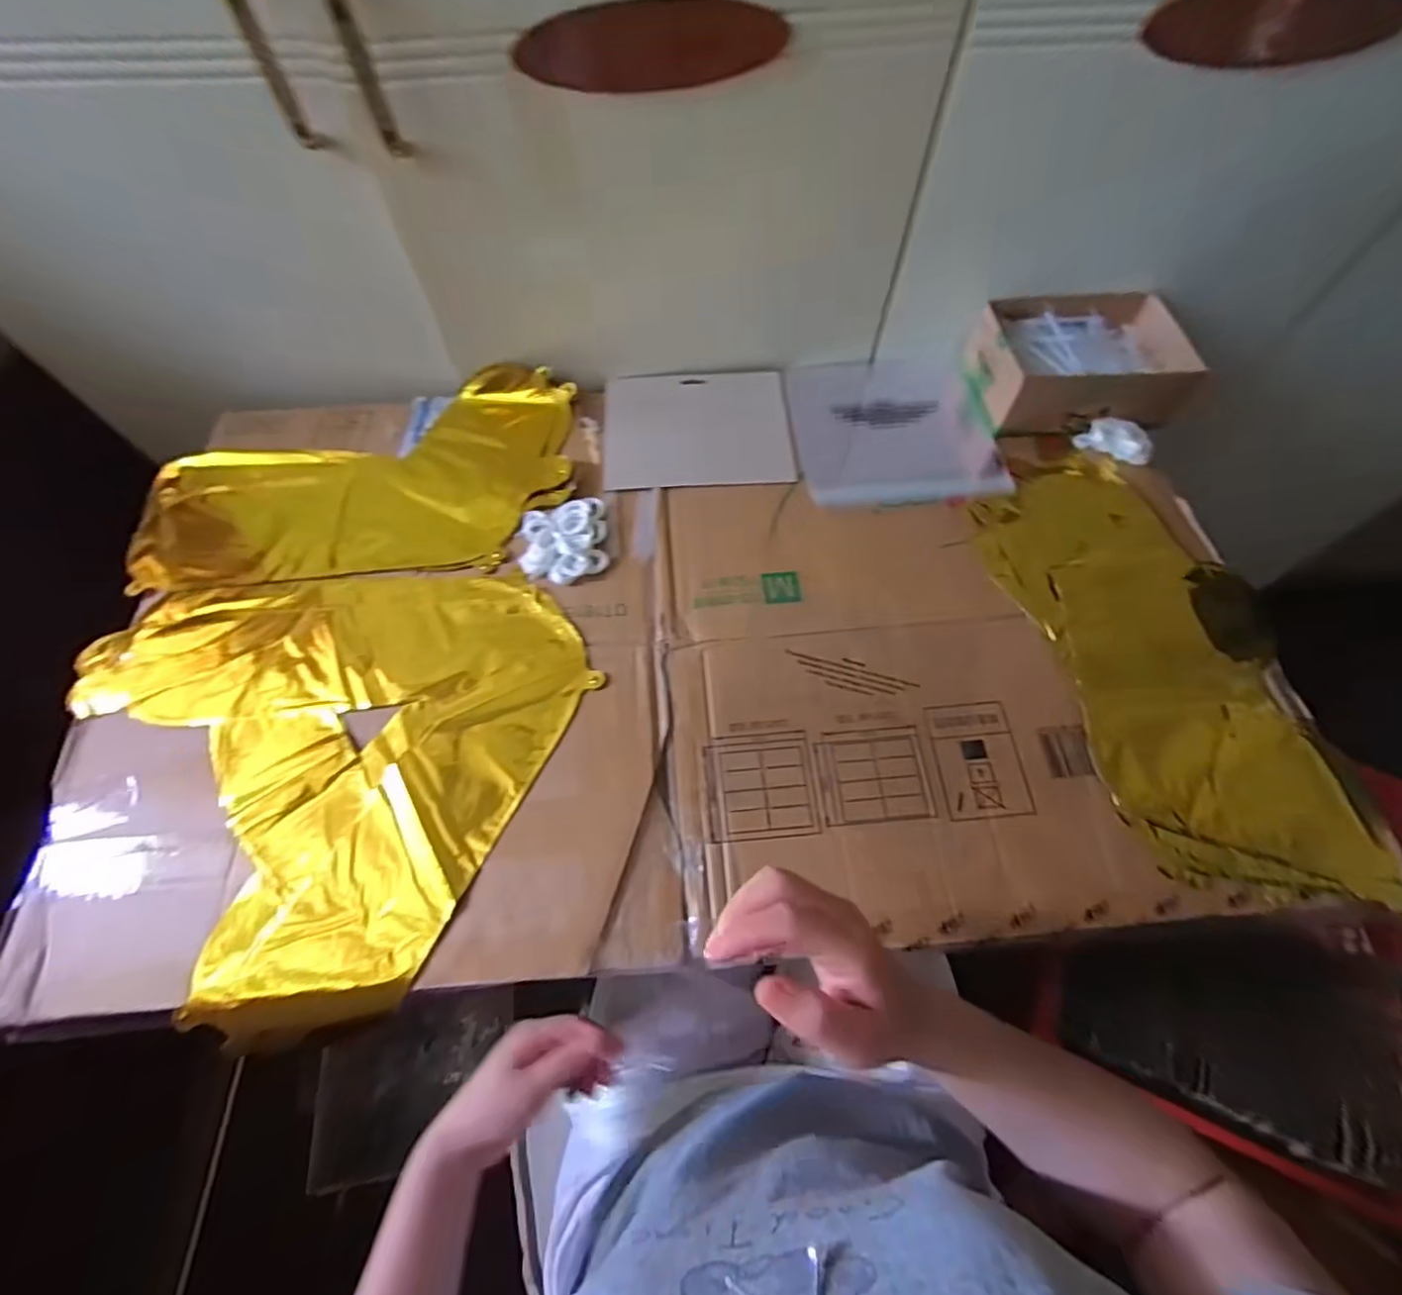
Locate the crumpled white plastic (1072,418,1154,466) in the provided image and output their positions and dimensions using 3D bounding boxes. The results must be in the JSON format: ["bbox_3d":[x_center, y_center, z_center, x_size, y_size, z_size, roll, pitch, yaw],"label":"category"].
[{"bbox_3d":[0.420,-0.209,0.601,0.068,0.025,0.030,27,66,12],"label":"crumpled white plastic"}]

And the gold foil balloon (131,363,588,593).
[{"bbox_3d":[-0.335,-0.172,0.592,0.404,0.024,0.240,-5,64,-3],"label":"gold foil balloon"}]

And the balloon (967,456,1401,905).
[{"bbox_3d":[0.385,0.005,0.503,0.205,0.026,0.403,-17,65,-9],"label":"balloon"}]

